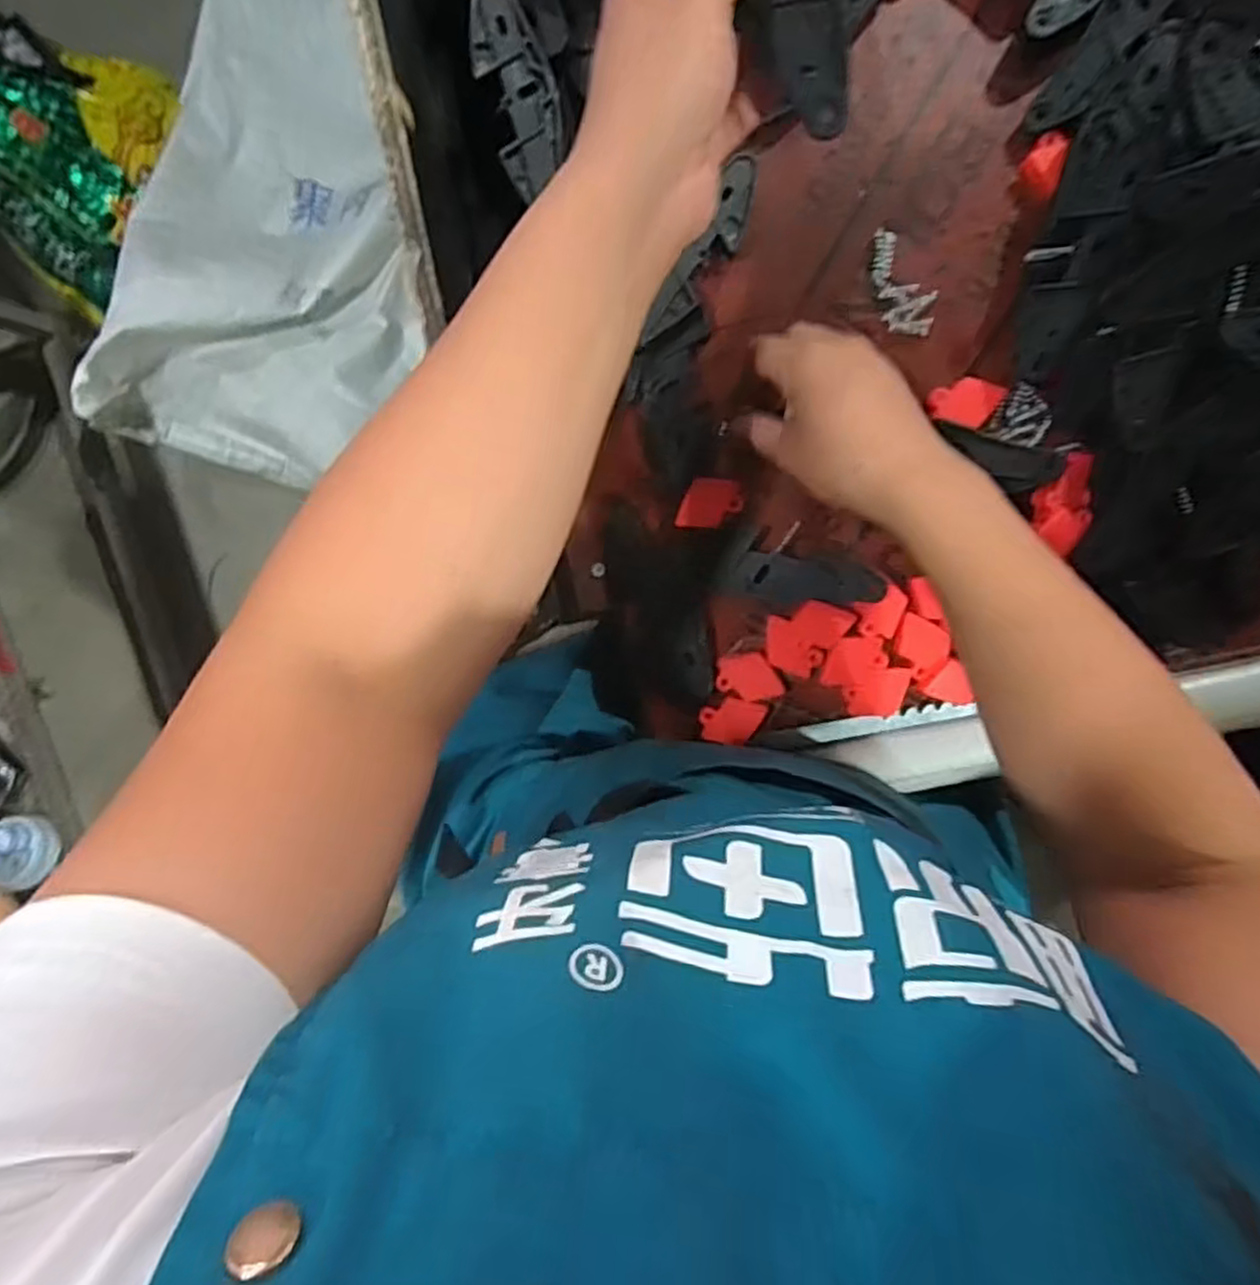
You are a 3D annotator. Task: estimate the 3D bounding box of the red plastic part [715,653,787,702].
[{"bbox_3d":[0.075,0.022,0.471,0.040,0.011,0.028,-9,97,5],"label":"red plastic part"}]

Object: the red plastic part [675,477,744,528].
[{"bbox_3d":[0.049,-0.085,0.457,0.037,0.006,0.031,7,98,2],"label":"red plastic part"}]

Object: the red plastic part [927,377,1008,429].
[{"bbox_3d":[0.199,-0.142,0.443,0.043,0.008,0.028,13,99,2],"label":"red plastic part"}]

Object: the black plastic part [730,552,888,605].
[{"bbox_3d":[0.109,-0.037,0.457,0.090,0.004,0.028,9,98,2],"label":"black plastic part"}]

